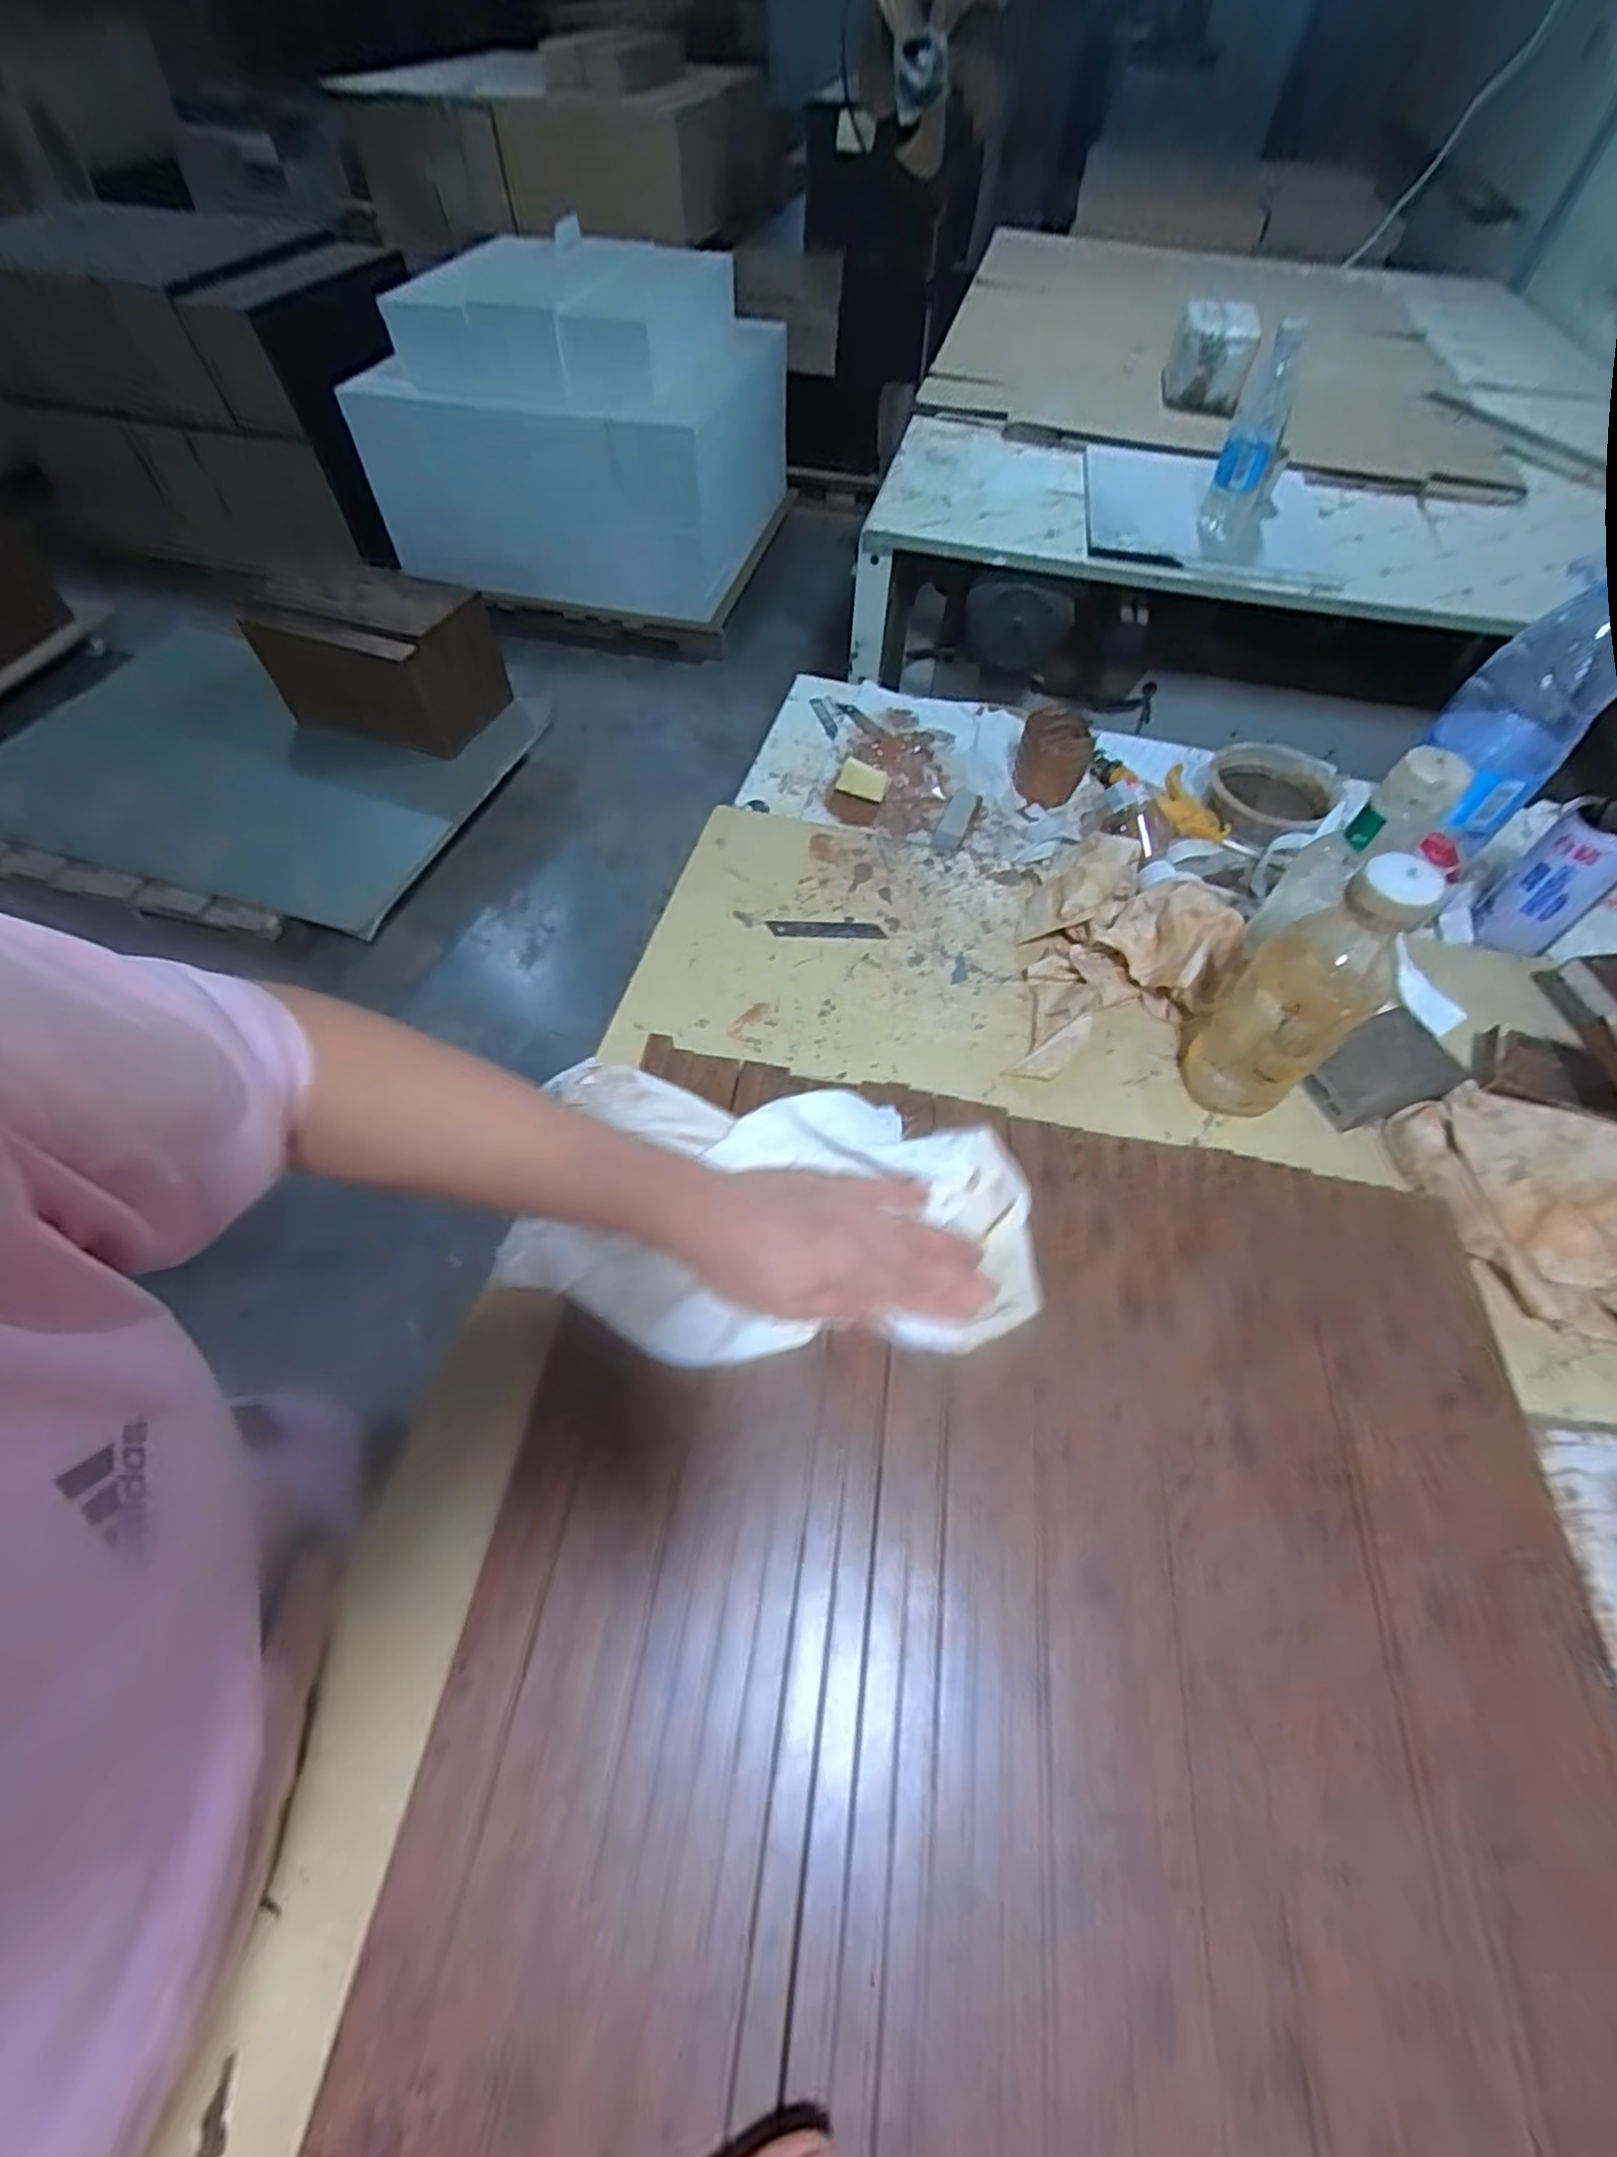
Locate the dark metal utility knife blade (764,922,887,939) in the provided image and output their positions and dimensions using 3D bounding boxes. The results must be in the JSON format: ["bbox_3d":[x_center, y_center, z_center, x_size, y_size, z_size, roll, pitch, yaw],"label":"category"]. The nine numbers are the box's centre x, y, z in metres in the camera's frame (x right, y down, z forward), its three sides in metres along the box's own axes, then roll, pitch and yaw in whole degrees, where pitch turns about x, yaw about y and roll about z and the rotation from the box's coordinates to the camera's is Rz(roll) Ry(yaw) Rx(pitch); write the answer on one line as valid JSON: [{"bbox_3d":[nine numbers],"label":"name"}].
[{"bbox_3d":[0.015,-0.128,0.641,0.099,0.004,0.019,2,58,-1],"label":"dark metal utility knife blade"}]

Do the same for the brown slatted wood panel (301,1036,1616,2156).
[{"bbox_3d":[0.109,0.216,0.348,0.493,0.017,0.458,10,58,5],"label":"brown slatted wood panel"}]

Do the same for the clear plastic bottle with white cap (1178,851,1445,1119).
[{"bbox_3d":[0.311,-0.054,0.472,0.073,0.207,0.076,39,65,20],"label":"clear plastic bottle with white cap"}]

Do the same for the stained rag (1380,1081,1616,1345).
[{"bbox_3d":[0.529,0.102,0.488,0.261,0.044,0.154,29,62,16],"label":"stained rag"}]

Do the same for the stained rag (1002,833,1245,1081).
[{"bbox_3d":[0.232,-0.114,0.597,0.188,0.069,0.203,-19,61,-13],"label":"stained rag"}]

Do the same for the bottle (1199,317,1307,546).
[{"bbox_3d":[0.587,-0.843,0.985,0.070,0.221,0.069,25,61,13],"label":"bottle"}]

